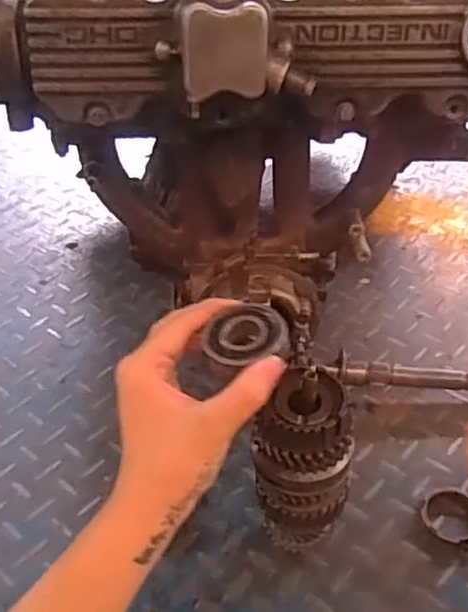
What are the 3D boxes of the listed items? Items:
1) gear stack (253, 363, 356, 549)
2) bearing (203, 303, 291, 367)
[{"bbox_3d":[0.050,0.122,0.487,0.064,0.166,0.058,7,43,11],"label":"gear stack"},{"bbox_3d":[0.008,0.017,0.410,0.050,0.011,0.041,-3,42,-1],"label":"bearing"}]

